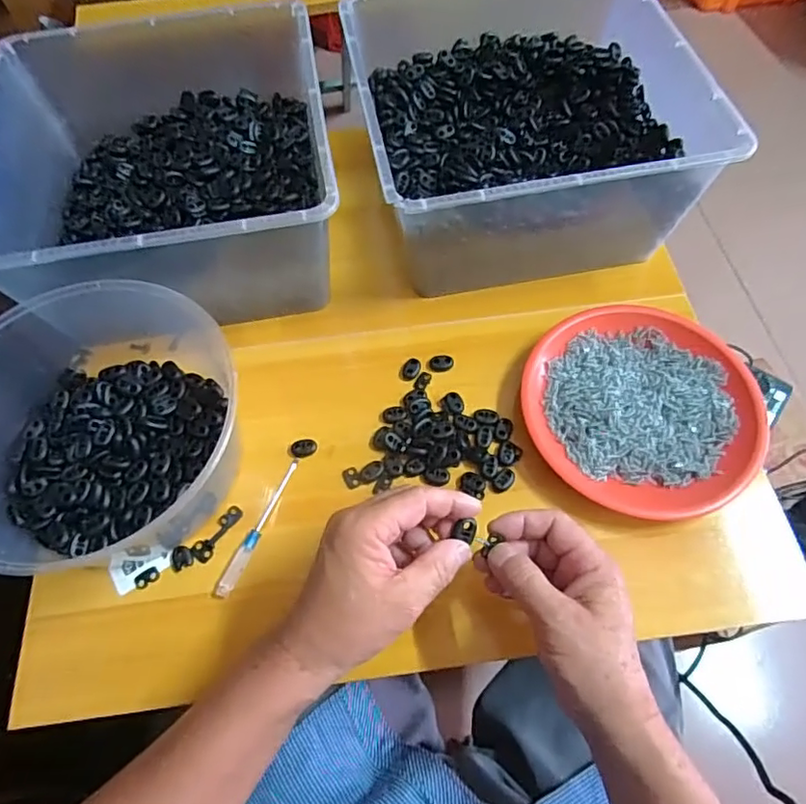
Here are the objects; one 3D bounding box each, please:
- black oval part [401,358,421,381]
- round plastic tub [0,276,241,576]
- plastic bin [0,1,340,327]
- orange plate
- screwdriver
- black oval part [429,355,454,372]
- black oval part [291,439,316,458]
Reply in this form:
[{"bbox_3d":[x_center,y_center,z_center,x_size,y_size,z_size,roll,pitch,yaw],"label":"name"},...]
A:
[{"bbox_3d":[0.007,-0.030,0.518,0.016,0.004,0.022,22,65,13],"label":"black oval part"},{"bbox_3d":[-0.245,0.010,0.455,0.218,0.100,0.229,-1,62,1],"label":"round plastic tub"},{"bbox_3d":[-0.218,-0.220,0.543,0.290,0.132,0.304,-10,62,-3],"label":"plastic bin"},{"bbox_3d":[0.198,0.003,0.477,0.178,0.025,0.189,-1,62,1],"label":"orange plate"},{"bbox_3d":[-0.116,0.099,0.455,0.014,0.007,0.120,20,65,12],"label":"screwdriver"},{"bbox_3d":[0.035,-0.036,0.519,0.021,0.004,0.018,4,63,4],"label":"black oval part"},{"bbox_3d":[-0.085,0.039,0.485,0.022,0.008,0.014,-20,64,-8],"label":"black oval part"}]

